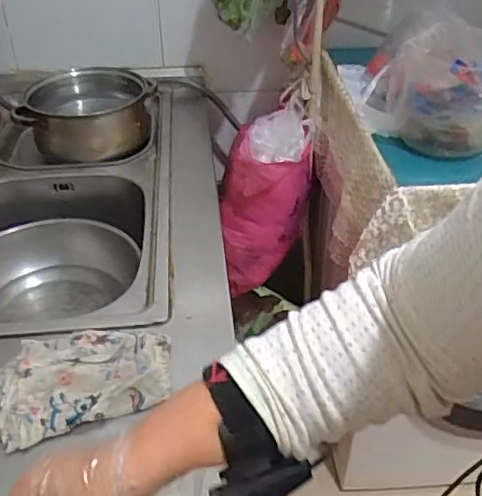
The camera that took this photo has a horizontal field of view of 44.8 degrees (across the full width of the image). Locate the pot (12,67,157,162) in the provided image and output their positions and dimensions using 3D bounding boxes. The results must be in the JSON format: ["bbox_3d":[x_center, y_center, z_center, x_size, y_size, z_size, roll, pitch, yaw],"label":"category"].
[{"bbox_3d":[-0.299,-0.263,1.167,0.237,0.113,0.217,0,38,0],"label":"pot"}]

